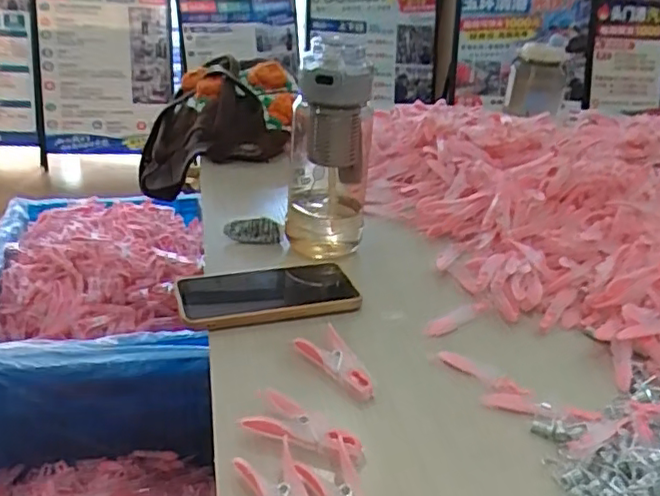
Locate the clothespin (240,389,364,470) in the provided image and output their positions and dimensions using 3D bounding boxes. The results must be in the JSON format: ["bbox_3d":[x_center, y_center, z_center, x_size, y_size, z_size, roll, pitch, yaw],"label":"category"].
[{"bbox_3d":[-0.015,0.119,0.400,0.077,0.012,0.034,17,29,23],"label":"clothespin"}]

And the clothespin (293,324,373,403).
[{"bbox_3d":[0.001,0.087,0.467,0.036,0.013,0.077,-7,29,-22],"label":"clothespin"}]

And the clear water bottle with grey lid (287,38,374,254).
[{"bbox_3d":[0.001,-0.098,0.618,0.079,0.213,0.072,3,27,-2],"label":"clear water bottle with grey lid"}]

